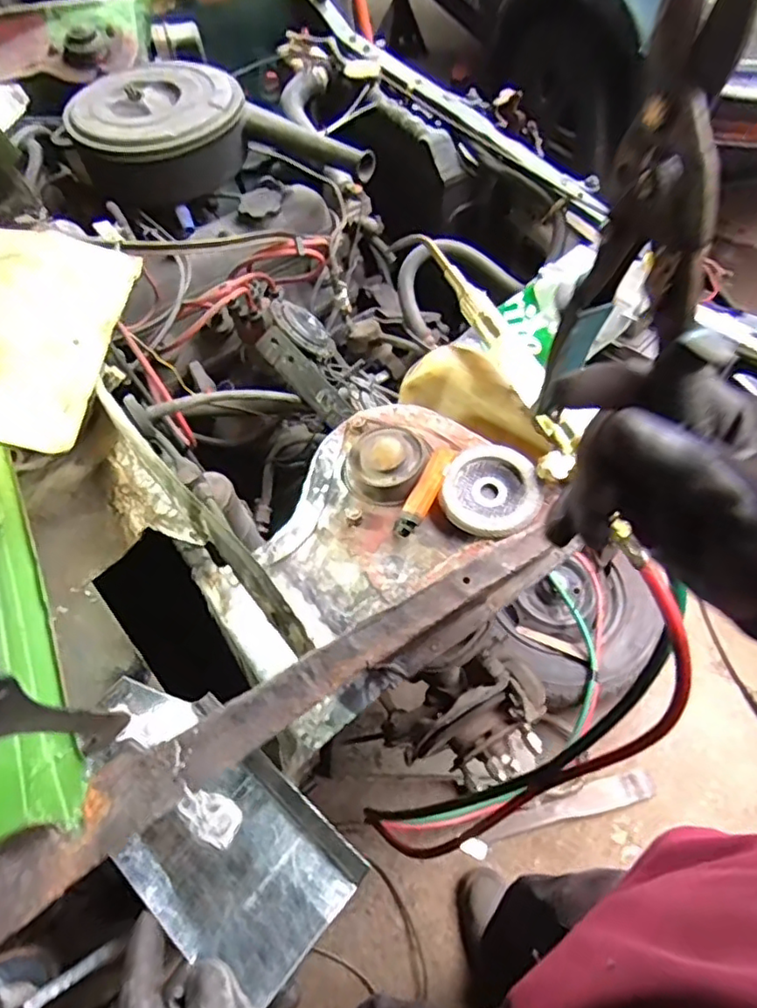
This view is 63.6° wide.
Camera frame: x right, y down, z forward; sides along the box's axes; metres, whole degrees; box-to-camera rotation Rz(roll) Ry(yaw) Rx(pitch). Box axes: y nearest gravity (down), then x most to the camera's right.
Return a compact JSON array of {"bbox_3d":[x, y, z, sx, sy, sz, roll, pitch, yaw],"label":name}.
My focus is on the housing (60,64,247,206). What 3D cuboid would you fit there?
[{"bbox_3d":[-0.310,-0.529,0.879,0.229,0.099,0.190,-36,64,-23],"label":"housing"}]

